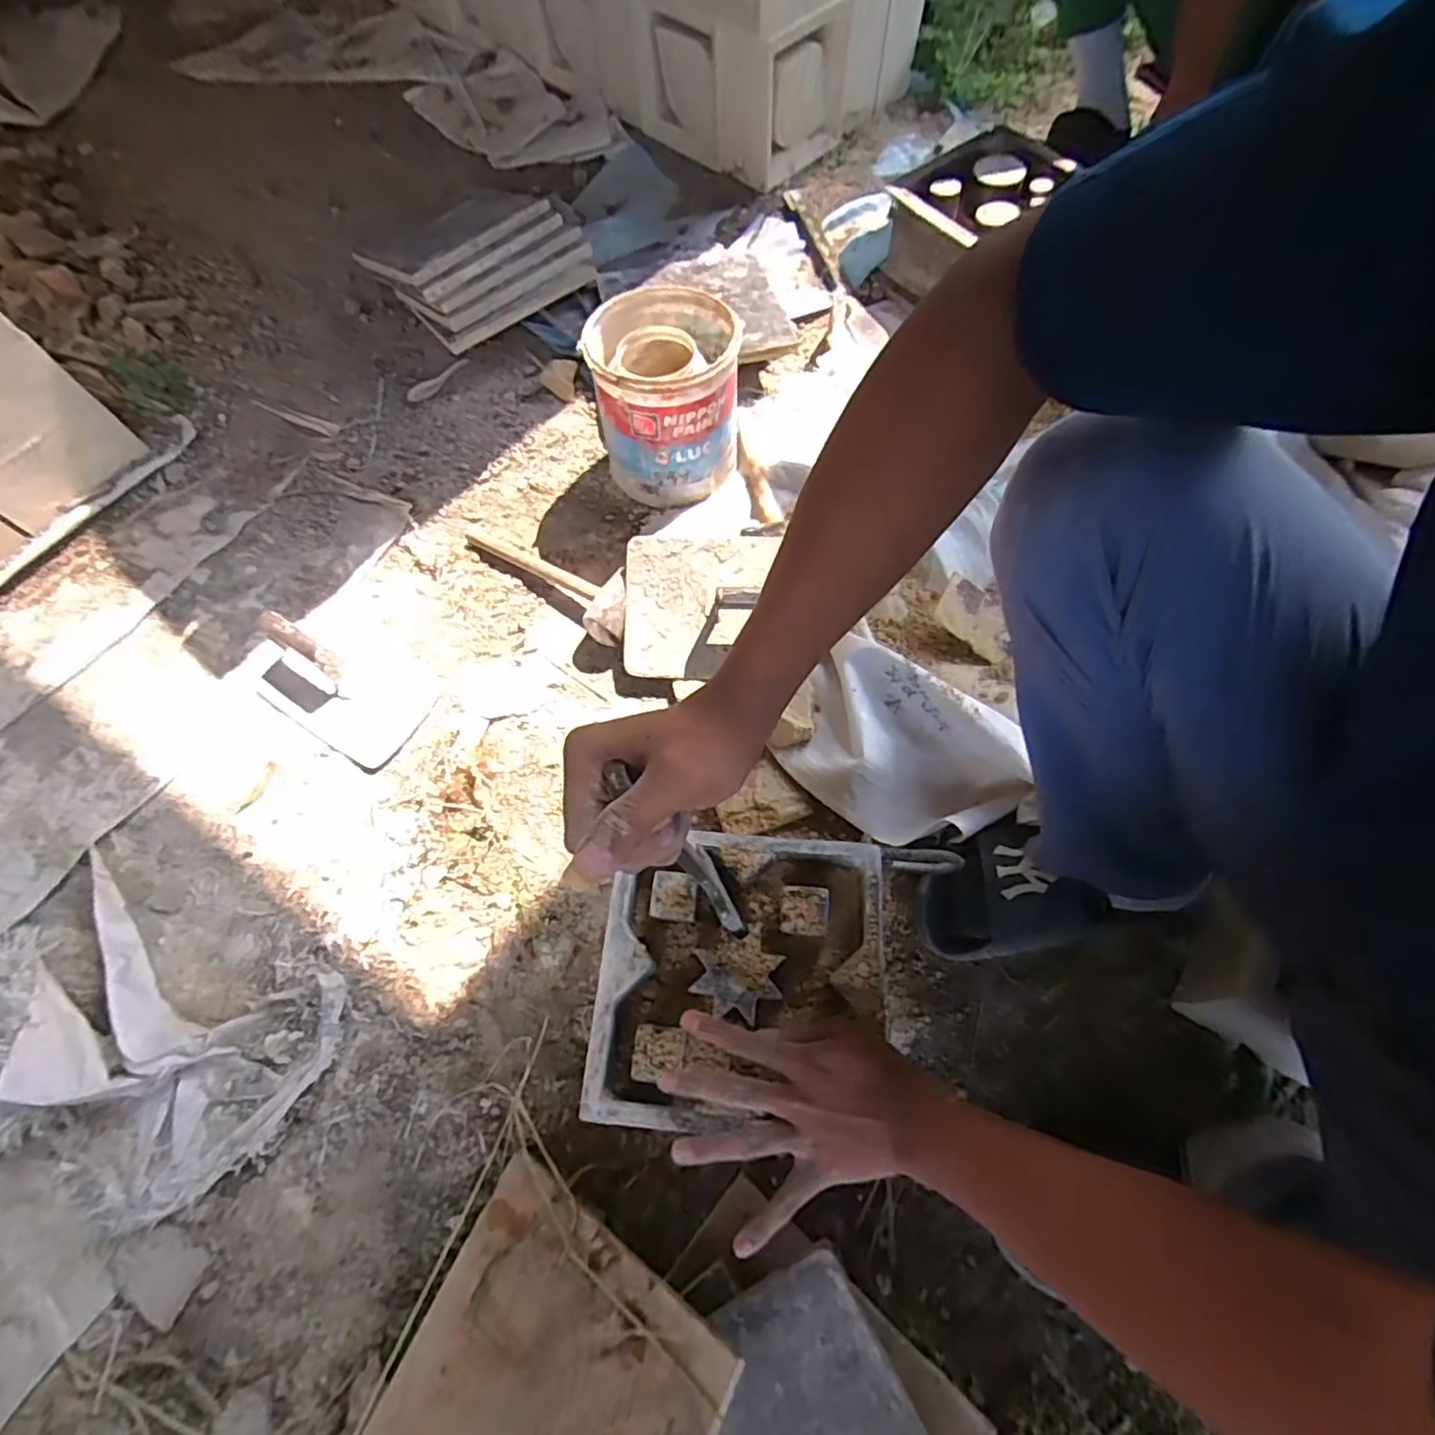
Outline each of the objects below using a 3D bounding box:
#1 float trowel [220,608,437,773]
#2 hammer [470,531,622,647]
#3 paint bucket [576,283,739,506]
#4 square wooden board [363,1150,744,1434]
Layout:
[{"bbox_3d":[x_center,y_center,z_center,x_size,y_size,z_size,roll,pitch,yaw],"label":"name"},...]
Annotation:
[{"bbox_3d":[-0.479,-0.051,0.801,0.278,0.080,0.127,28,70,16],"label":"float trowel"},{"bbox_3d":[-0.212,-0.190,0.845,0.295,0.065,0.079,38,73,19],"label":"hammer"},{"bbox_3d":[-0.064,-0.402,0.853,0.172,0.191,0.177,-2,66,4],"label":"paint bucket"},{"bbox_3d":[-0.140,0.505,0.475,0.254,0.016,0.242,10,58,40],"label":"square wooden board"}]

